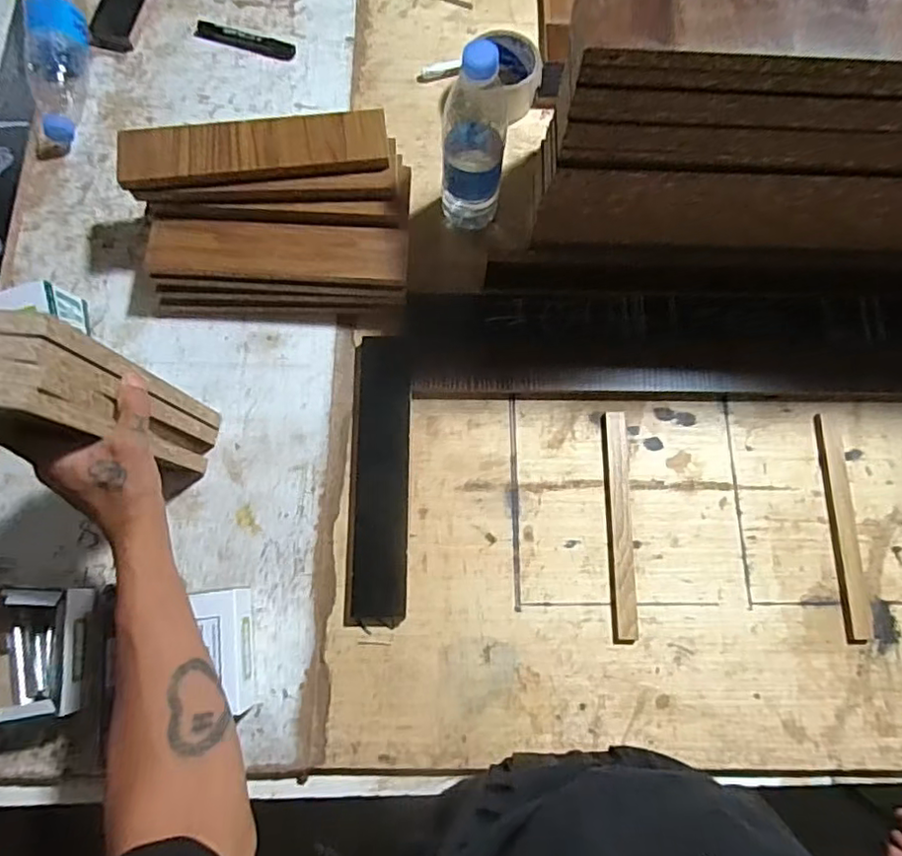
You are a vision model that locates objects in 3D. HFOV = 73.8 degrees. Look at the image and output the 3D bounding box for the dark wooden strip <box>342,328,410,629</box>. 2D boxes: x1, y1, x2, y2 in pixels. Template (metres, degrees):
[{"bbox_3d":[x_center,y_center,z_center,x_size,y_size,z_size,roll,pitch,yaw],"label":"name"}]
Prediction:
[{"bbox_3d":[-0.074,0.049,0.624,0.061,0.019,0.296,0,76,1],"label":"dark wooden strip"}]

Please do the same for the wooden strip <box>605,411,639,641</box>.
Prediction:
[{"bbox_3d":[0.177,0.097,0.621,0.022,0.015,0.230,0,76,0],"label":"wooden strip"}]

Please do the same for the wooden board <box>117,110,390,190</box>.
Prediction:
[{"bbox_3d":[-0.201,-0.284,0.611,0.267,0.017,0.069,-7,76,-2],"label":"wooden board"}]

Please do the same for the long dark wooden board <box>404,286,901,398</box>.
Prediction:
[{"bbox_3d":[0.338,-0.098,0.658,0.751,0.036,0.115,0,76,0],"label":"long dark wooden board"}]

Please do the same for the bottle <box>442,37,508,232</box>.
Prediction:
[{"bbox_3d":[0.024,-0.290,0.615,0.063,0.212,0.070,2,76,1],"label":"bottle"}]

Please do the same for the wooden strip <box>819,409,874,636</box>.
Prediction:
[{"bbox_3d":[0.410,0.098,0.624,0.022,0.010,0.228,-1,76,0],"label":"wooden strip"}]

